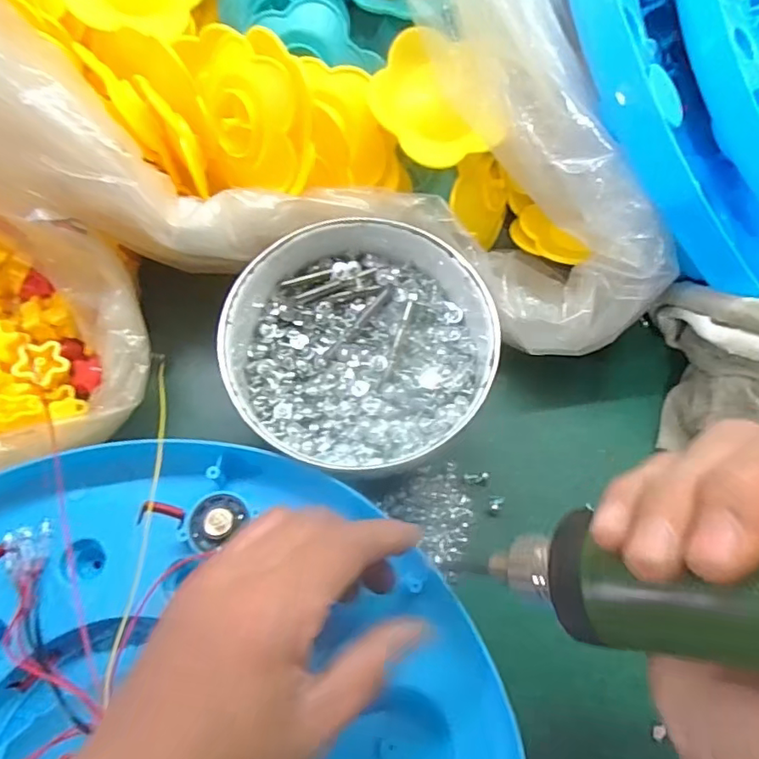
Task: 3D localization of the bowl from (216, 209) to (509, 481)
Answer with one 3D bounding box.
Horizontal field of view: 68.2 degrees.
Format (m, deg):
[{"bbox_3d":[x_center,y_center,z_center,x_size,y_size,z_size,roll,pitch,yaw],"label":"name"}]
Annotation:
[{"bbox_3d":[-0.010,-0.022,0.318,0.138,0.059,0.135,1,68,-2],"label":"bowl"}]

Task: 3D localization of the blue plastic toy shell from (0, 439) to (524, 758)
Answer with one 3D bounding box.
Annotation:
[{"bbox_3d":[-0.110,0.136,0.251,0.325,0.044,0.208,-3,69,-3],"label":"blue plastic toy shell"}]

